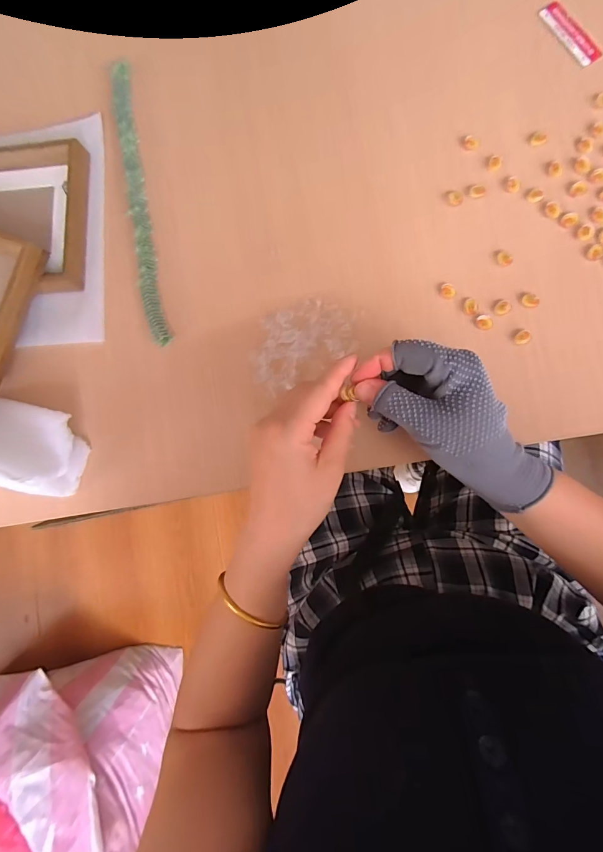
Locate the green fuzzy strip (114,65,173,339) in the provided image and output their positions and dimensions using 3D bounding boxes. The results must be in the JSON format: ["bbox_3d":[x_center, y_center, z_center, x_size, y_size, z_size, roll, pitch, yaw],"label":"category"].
[{"bbox_3d":[-0.163,-0.227,0.378,0.018,0.017,0.301,-11,84,6],"label":"green fuzzy strip"}]

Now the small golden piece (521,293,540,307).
[{"bbox_3d":[0.200,-0.109,0.325,0.014,0.004,0.011,38,90,9],"label":"small golden piece"}]

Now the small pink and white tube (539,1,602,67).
[{"bbox_3d":[0.246,-0.361,0.342,0.020,0.004,0.072,-29,82,4],"label":"small pink and white tube"}]

